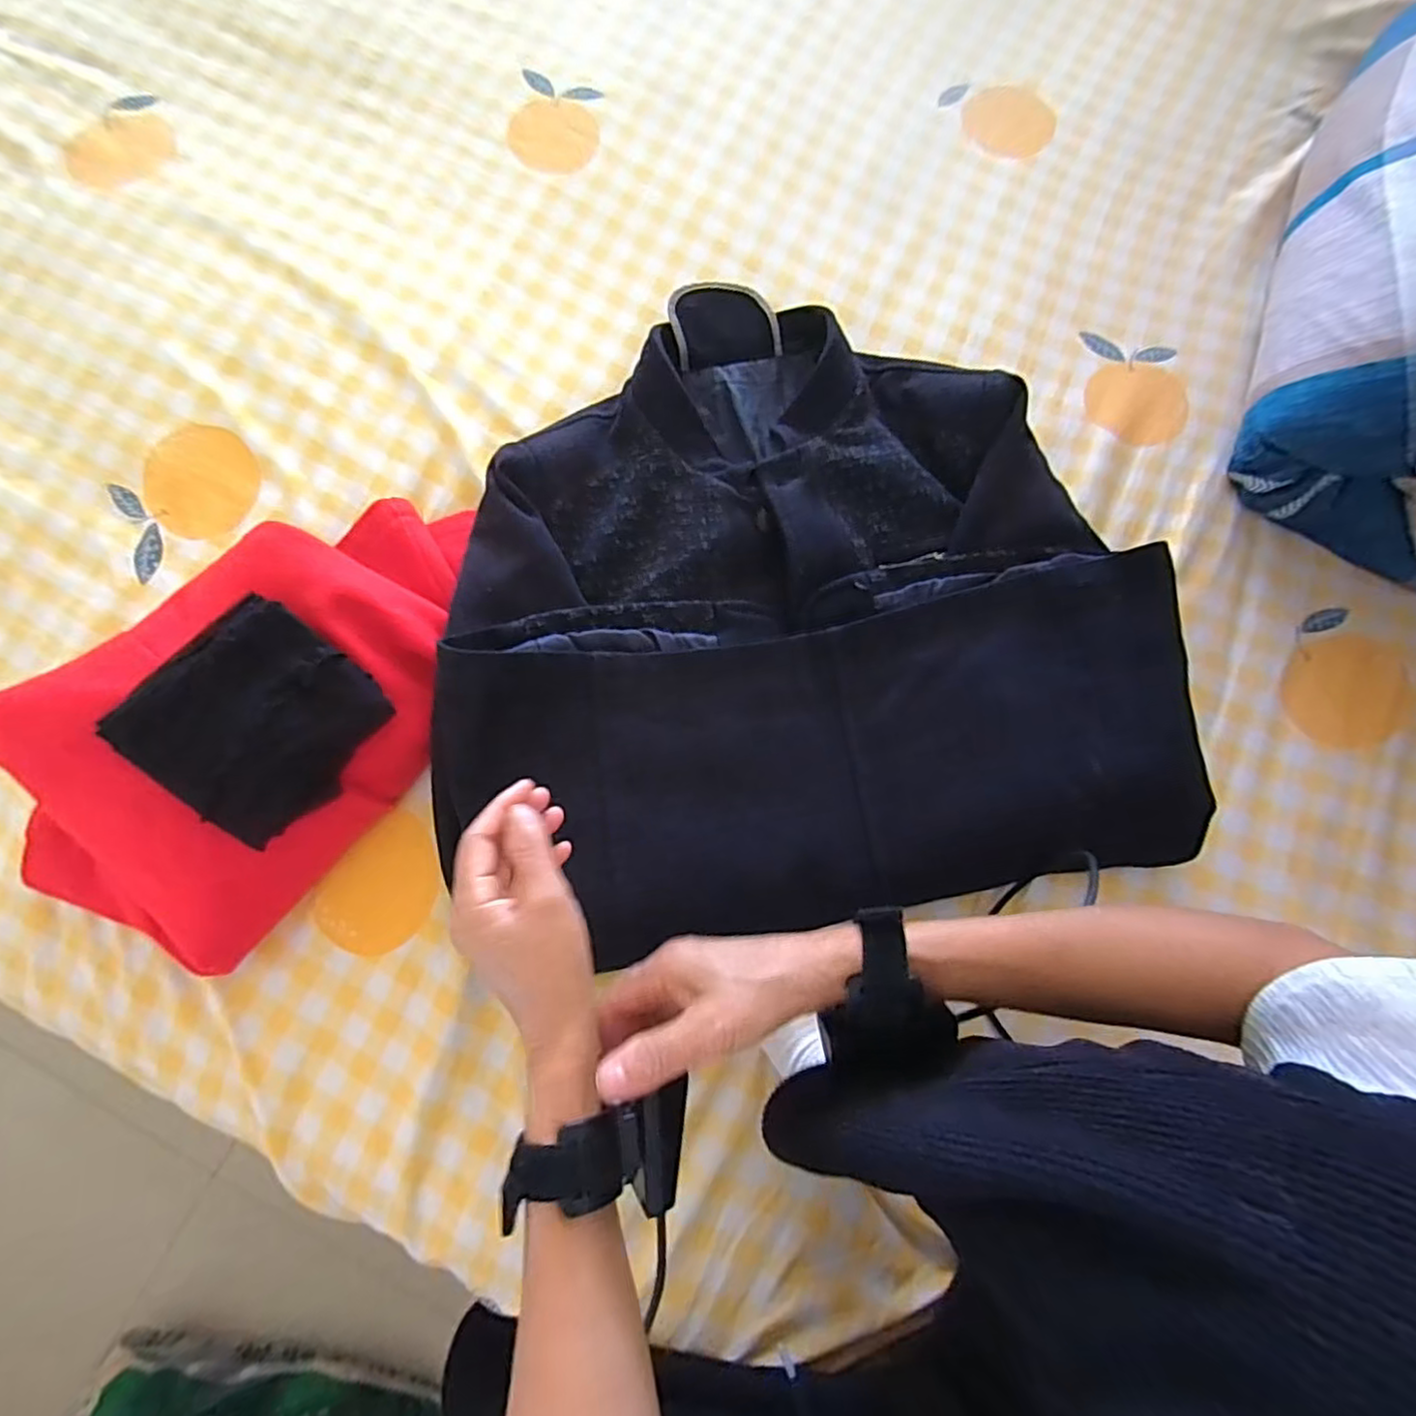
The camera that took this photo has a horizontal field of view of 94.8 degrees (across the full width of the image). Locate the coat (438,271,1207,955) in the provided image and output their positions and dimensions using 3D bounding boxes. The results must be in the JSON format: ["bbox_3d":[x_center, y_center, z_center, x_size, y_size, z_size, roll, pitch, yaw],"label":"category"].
[{"bbox_3d":[0.061,-0.101,0.508,0.509,0.070,0.497,-9,77,-3],"label":"coat"}]

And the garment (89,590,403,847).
[{"bbox_3d":[-0.288,0.007,0.416,0.120,0.027,0.127,40,75,-20],"label":"garment"}]

